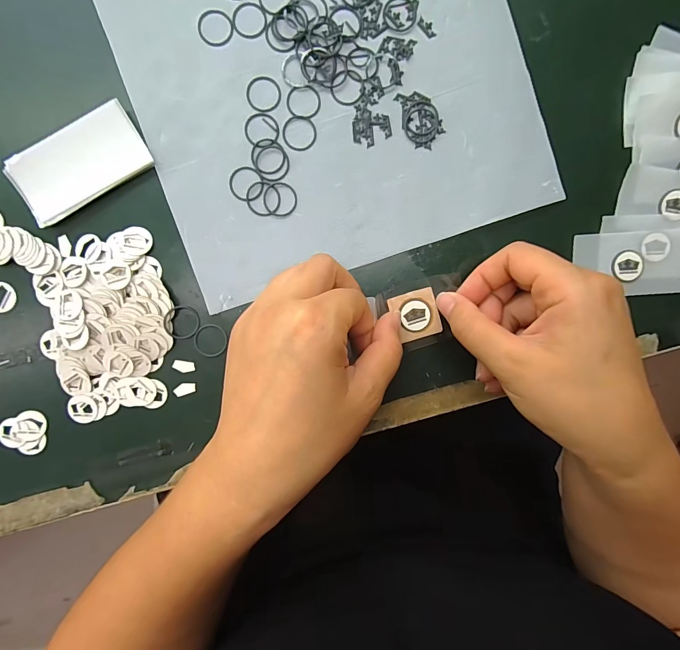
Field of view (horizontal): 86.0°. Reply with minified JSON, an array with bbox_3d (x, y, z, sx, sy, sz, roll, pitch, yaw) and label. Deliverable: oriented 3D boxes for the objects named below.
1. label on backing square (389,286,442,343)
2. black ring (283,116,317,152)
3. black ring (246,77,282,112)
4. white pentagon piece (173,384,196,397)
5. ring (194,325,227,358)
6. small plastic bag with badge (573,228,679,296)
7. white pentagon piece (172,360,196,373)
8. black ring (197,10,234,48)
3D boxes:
[{"bbox_3d":[0.047,-0.006,0.226,0.028,0.004,0.029,-17,93,-1],"label":"label on backing square"},{"bbox_3d":[-0.025,-0.117,0.223,0.021,0.004,0.021,0,92,-4],"label":"black ring"},{"bbox_3d":[-0.046,-0.140,0.220,0.021,0.004,0.020,0,93,-2],"label":"black ring"},{"bbox_3d":[-0.097,0.040,0.228,0.014,0.004,0.008,-18,93,-1],"label":"white pentagon piece"},{"bbox_3d":[-0.081,0.010,0.227,0.019,0.004,0.020,0,93,-2],"label":"ring"},{"bbox_3d":[0.187,-0.039,0.233,0.070,0.004,0.041,-4,93,-2],"label":"small plastic bag with badge"},{"bbox_3d":[-0.098,0.026,0.228,0.013,0.004,0.007,9,93,-2],"label":"white pentagon piece"},{"bbox_3d":[-0.074,-0.178,0.216,0.021,0.004,0.022,0,93,-2],"label":"black ring"}]

